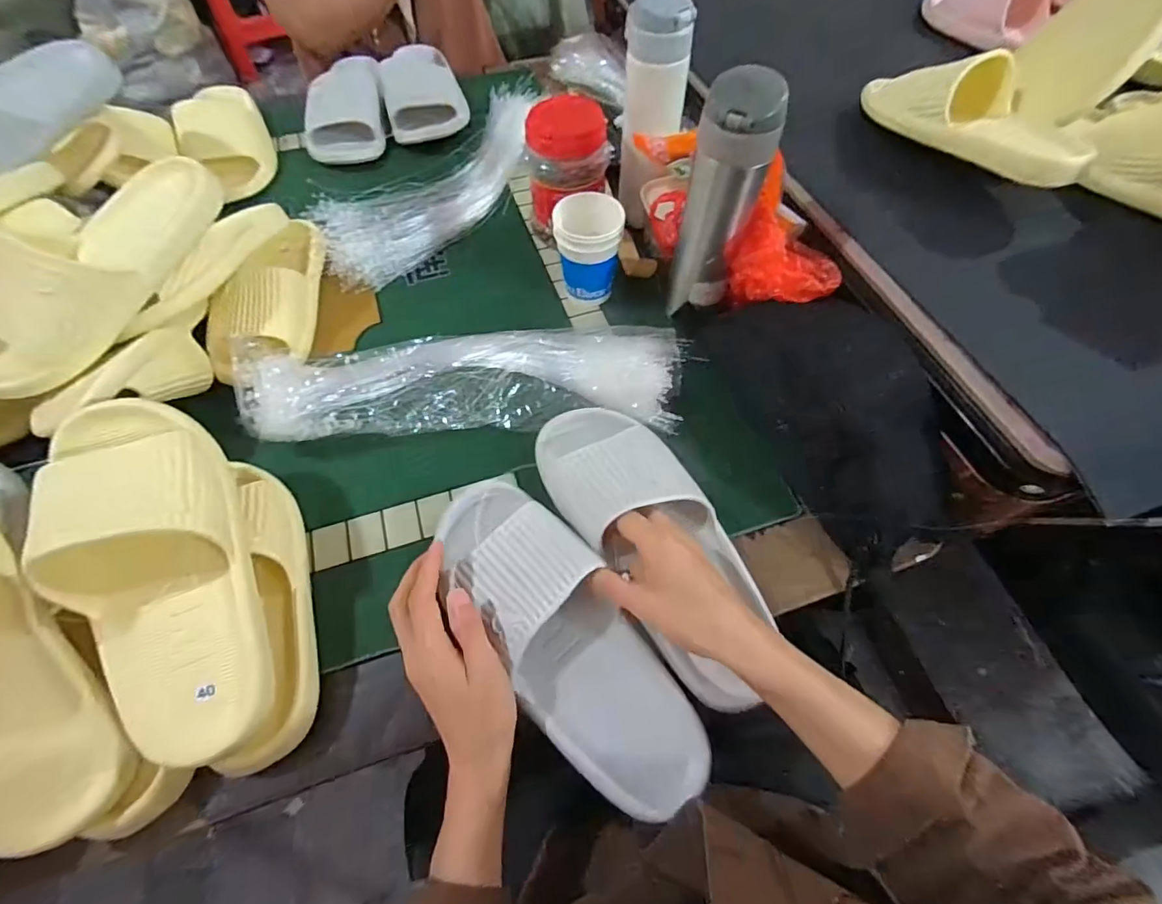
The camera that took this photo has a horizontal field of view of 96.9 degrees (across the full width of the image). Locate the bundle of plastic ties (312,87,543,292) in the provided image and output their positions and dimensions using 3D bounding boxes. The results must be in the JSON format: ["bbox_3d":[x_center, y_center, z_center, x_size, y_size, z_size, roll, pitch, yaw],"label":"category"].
[{"bbox_3d":[-0.179,-0.374,0.692,0.175,0.029,0.426,35,67,19],"label":"bundle of plastic ties"}]

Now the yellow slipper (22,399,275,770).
[{"bbox_3d":[-0.282,0.077,0.341,0.103,0.066,0.255,-23,84,-12],"label":"yellow slipper"}]

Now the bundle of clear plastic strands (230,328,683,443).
[{"bbox_3d":[-0.107,-0.074,0.484,0.395,0.052,0.121,-3,60,0],"label":"bundle of clear plastic strands"}]

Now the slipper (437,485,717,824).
[{"bbox_3d":[-0.014,0.133,0.379,0.095,0.066,0.269,-35,76,-17],"label":"slipper"}]

